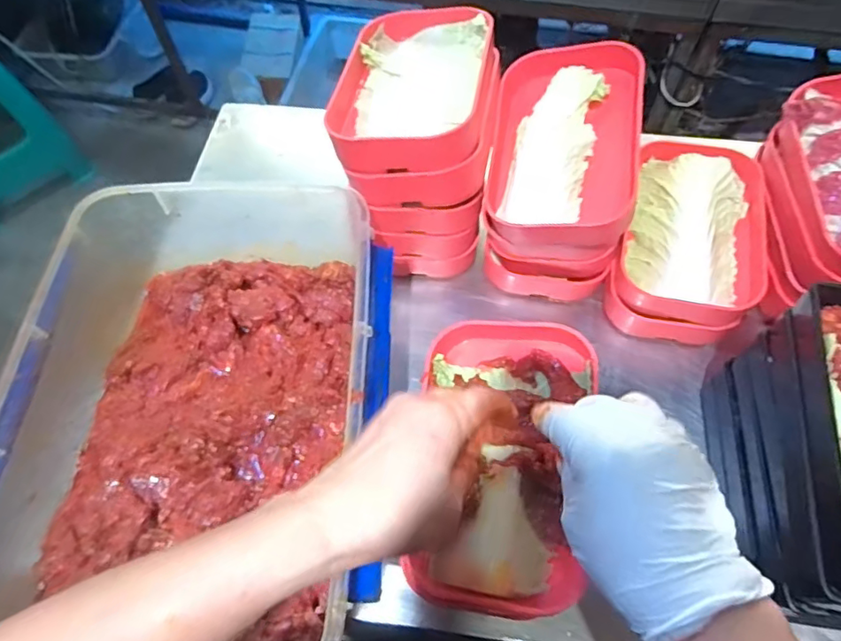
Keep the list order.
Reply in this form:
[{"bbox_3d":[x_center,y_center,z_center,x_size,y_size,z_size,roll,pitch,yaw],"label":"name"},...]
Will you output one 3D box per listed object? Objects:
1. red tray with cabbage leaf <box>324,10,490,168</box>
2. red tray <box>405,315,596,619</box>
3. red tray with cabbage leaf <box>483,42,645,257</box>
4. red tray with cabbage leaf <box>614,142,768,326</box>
[{"bbox_3d":[-0.005,-0.207,0.468,0.123,0.044,0.190,8,61,5],"label":"red tray with cabbage leaf"},{"bbox_3d":[0.057,0.099,0.385,0.113,0.045,0.196,5,72,3],"label":"red tray"},{"bbox_3d":[0.116,-0.152,0.479,0.144,0.050,0.192,7,88,20],"label":"red tray with cabbage leaf"},{"bbox_3d":[0.263,-0.087,0.517,0.122,0.042,0.181,17,63,10],"label":"red tray with cabbage leaf"}]

